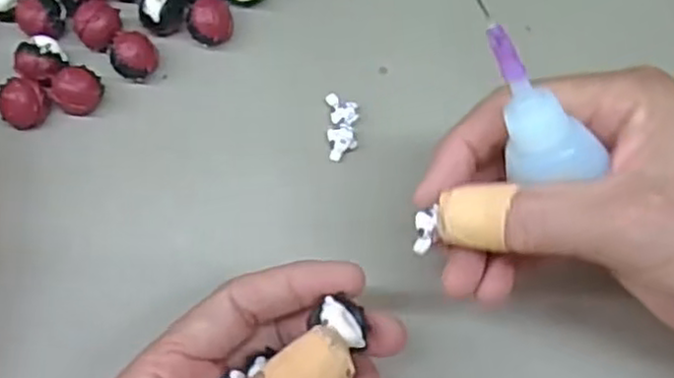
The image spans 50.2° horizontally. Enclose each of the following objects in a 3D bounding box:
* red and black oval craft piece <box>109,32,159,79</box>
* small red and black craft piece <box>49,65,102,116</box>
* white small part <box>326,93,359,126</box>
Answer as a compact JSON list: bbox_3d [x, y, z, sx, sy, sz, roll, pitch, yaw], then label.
[{"bbox_3d":[-0.086,-0.057,0.309,0.017,0.019,0.019,-1,72,-3],"label":"red and black oval craft piece"},{"bbox_3d":[-0.109,-0.040,0.303,0.020,0.017,0.017,-33,76,-12],"label":"small red and black craft piece"},{"bbox_3d":[0.003,-0.035,0.311,0.012,0.004,0.017,-13,73,-6],"label":"white small part"}]

